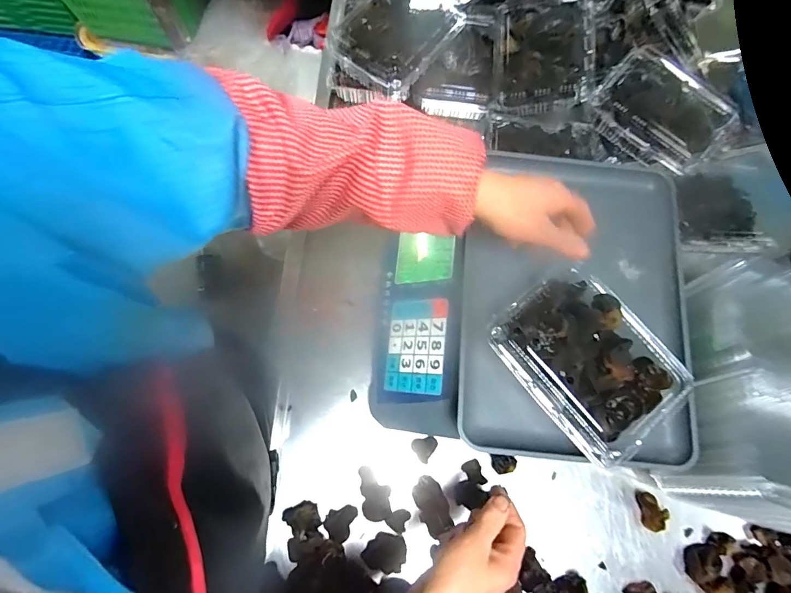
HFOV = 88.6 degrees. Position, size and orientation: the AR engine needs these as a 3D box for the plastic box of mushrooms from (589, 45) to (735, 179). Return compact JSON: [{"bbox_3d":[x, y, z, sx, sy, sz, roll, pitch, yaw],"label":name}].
[{"bbox_3d":[0.360,-0.251,0.548,0.135,0.041,0.164,-43,81,-12],"label":"plastic box of mushrooms"}]

